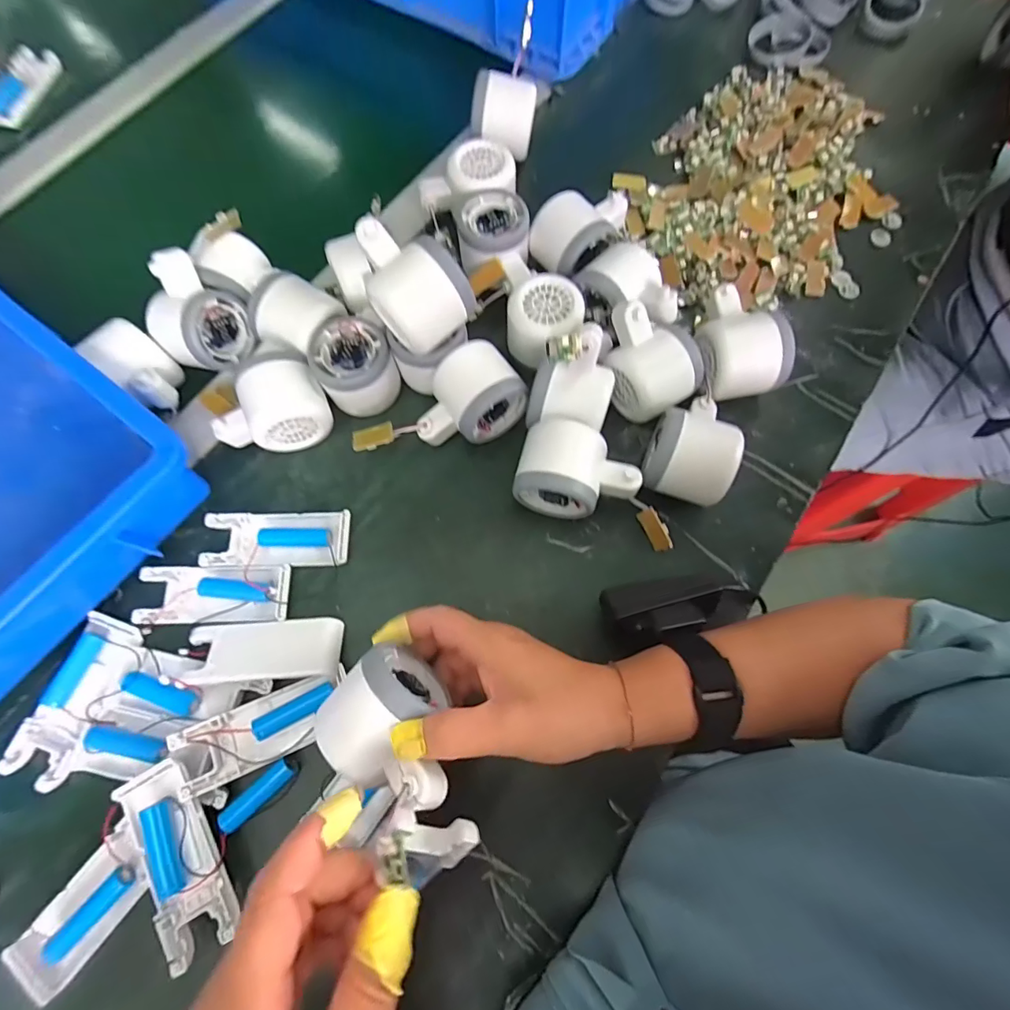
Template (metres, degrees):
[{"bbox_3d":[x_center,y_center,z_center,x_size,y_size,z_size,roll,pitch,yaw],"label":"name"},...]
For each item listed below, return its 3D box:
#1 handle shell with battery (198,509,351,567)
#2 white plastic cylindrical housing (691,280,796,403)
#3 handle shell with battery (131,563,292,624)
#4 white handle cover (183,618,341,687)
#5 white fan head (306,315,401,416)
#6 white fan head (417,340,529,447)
[{"bbox_3d":[-0.167,0.024,0.353,0.102,0.011,0.041,-2,73,-1],"label":"handle shell with battery"},{"bbox_3d":[0.175,-0.123,0.368,0.054,0.059,0.083,-13,73,-4],"label":"white plastic cylindrical housing"},{"bbox_3d":[-0.206,0.063,0.338,0.102,0.013,0.039,-1,73,0],"label":"handle shell with battery"},{"bbox_3d":[-0.163,0.099,0.325,0.099,0.016,0.038,-4,73,-1],"label":"white handle cover"},{"bbox_3d":[-0.116,-0.107,0.371,0.057,0.046,0.057,0,73,0],"label":"white fan head"},{"bbox_3d":[-0.028,-0.077,0.361,0.085,0.049,0.060,-35,76,-10],"label":"white fan head"}]

